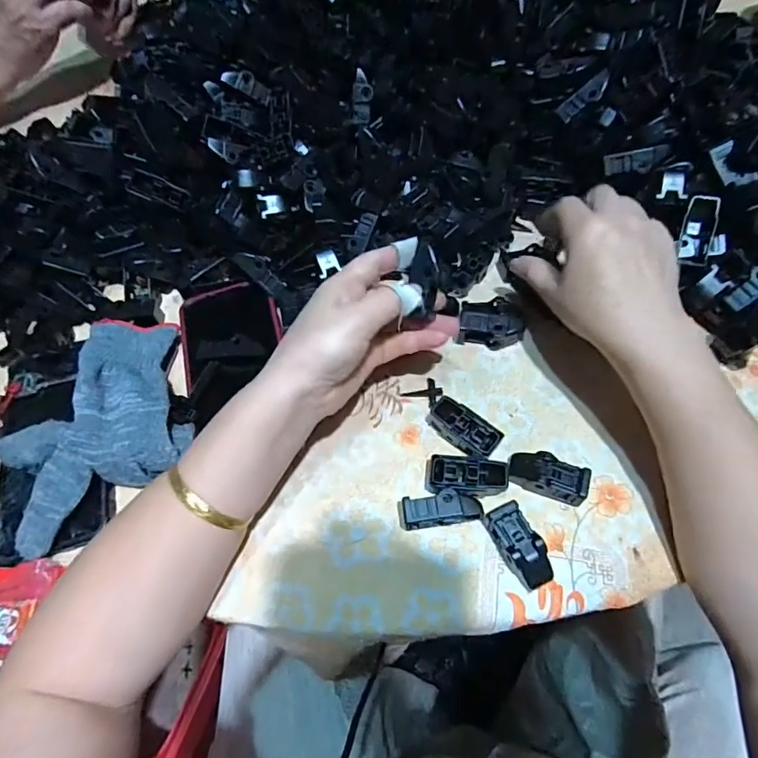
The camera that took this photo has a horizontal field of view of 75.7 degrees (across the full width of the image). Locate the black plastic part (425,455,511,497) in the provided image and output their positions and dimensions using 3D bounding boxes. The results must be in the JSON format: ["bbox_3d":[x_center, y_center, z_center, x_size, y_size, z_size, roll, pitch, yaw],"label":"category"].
[{"bbox_3d":[0.056,0.064,0.319,0.051,0.023,0.025,-1,61,5],"label":"black plastic part"}]

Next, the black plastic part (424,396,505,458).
[{"bbox_3d":[0.057,0.036,0.336,0.048,0.022,0.024,34,70,21],"label":"black plastic part"}]

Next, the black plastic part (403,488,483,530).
[{"bbox_3d":[0.039,0.083,0.309,0.047,0.021,0.020,-8,61,1],"label":"black plastic part"}]

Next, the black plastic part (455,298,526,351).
[{"bbox_3d":[0.087,-0.045,0.372,0.048,0.023,0.038,9,63,10],"label":"black plastic part"}]

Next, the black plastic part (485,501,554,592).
[{"bbox_3d":[0.085,0.101,0.296,0.023,0.018,0.049,-26,62,-9],"label":"black plastic part"}]

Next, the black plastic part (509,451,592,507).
[{"bbox_3d":[0.109,0.063,0.315,0.047,0.018,0.025,16,64,14],"label":"black plastic part"}]

